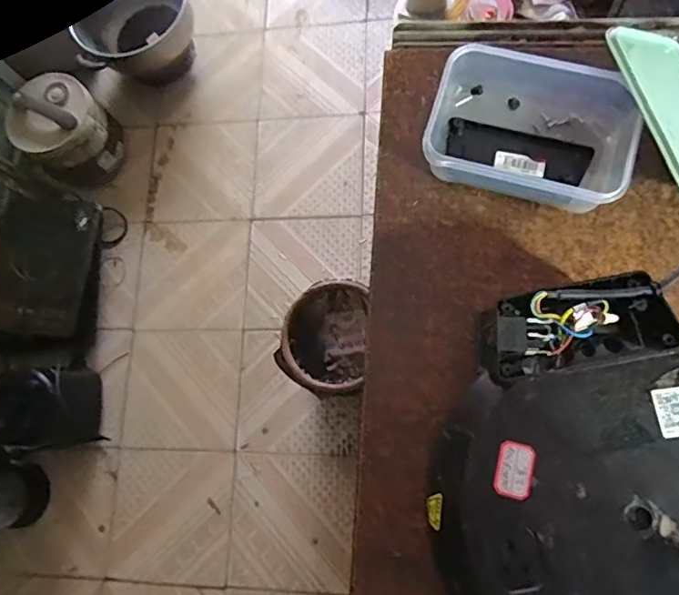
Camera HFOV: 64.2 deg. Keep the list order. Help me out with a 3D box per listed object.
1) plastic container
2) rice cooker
[{"bbox_3d":[0.179,-0.161,0.513,0.185,0.067,0.136,17,79,10],"label":"plastic container"},{"bbox_3d":[-0.711,-0.437,1.415,0.221,0.220,0.259,-42,74,-4],"label":"rice cooker"}]

